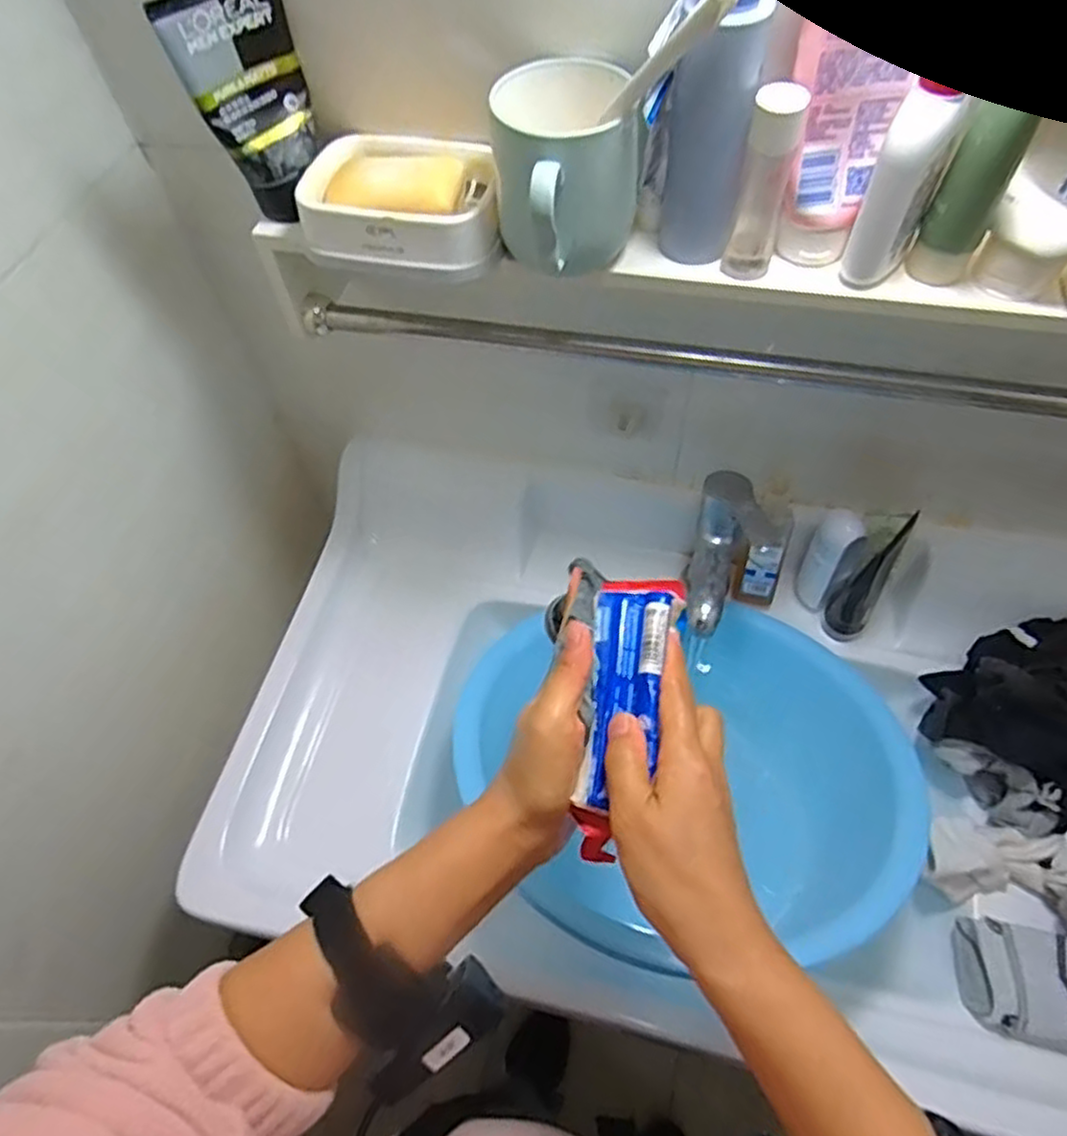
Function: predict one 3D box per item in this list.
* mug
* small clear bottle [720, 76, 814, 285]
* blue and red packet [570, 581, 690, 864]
[{"bbox_3d":[0.019,-0.213,0.399,0.080,0.086,0.109,-2,58,2],"label":"mug"},{"bbox_3d":[0.125,-0.208,0.391,0.025,0.099,0.020,24,62,17],"label":"small clear bottle"},{"bbox_3d":[0.045,0.073,0.378,0.047,0.025,0.149,12,69,11],"label":"blue and red packet"}]

